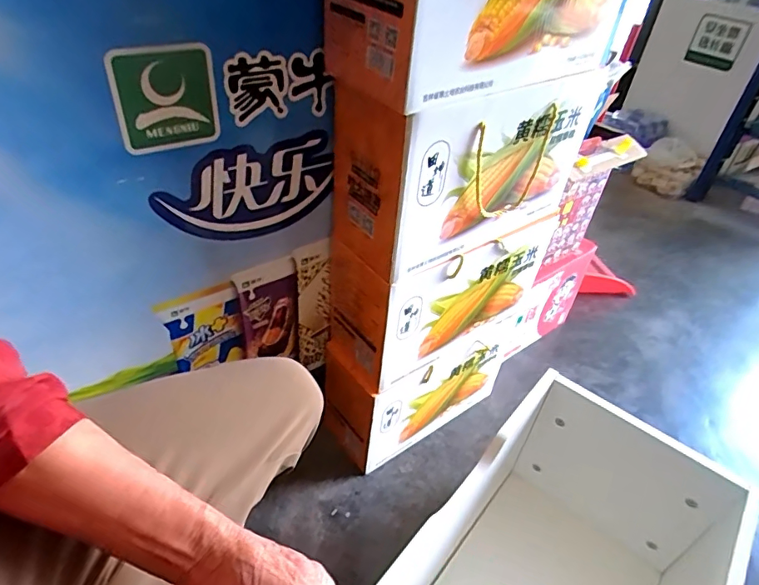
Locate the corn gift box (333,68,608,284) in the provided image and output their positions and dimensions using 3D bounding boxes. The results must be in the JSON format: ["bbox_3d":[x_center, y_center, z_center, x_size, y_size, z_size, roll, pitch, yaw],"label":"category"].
[{"bbox_3d":[0.116,-0.173,0.659,0.342,0.208,0.136,-17,44,-27],"label":"corn gift box"}]

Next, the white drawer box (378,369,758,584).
[{"bbox_3d":[0.215,0.404,0.624,0.323,0.294,0.467,32,45,28],"label":"white drawer box"}]

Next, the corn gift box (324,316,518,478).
[{"bbox_3d":[0.086,0.159,0.923,0.365,0.228,0.129,-17,44,-27],"label":"corn gift box"}]

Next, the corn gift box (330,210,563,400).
[{"bbox_3d":[0.093,-0.012,0.803,0.323,0.221,0.146,-21,46,-30],"label":"corn gift box"}]

